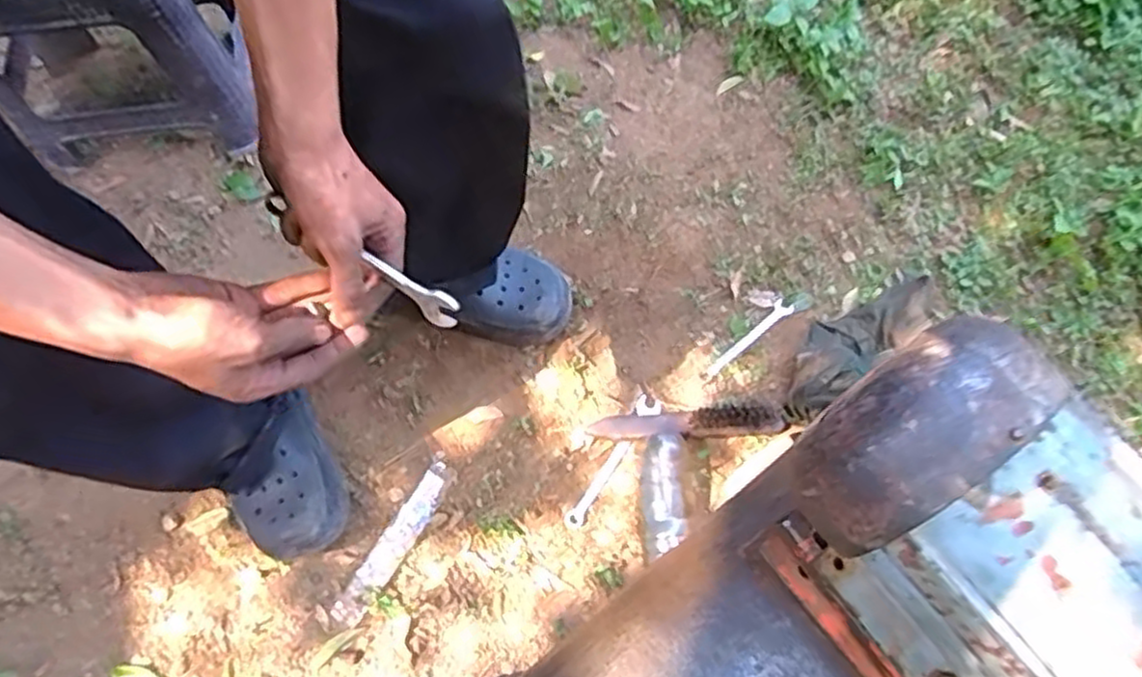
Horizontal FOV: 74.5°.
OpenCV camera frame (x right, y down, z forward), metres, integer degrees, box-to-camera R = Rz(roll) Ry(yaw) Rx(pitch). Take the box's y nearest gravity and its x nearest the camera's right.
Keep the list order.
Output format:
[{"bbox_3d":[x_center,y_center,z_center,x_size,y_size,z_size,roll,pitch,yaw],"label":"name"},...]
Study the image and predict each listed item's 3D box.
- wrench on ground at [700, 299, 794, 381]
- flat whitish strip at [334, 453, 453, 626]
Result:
[{"bbox_3d":[0.225,0.004,0.961,0.155,0.006,0.022,-41,73,-14],"label":"wrench on ground"},{"bbox_3d":[-0.206,0.237,0.887,0.038,0.007,0.214,30,75,11],"label":"flat whitish strip"}]

